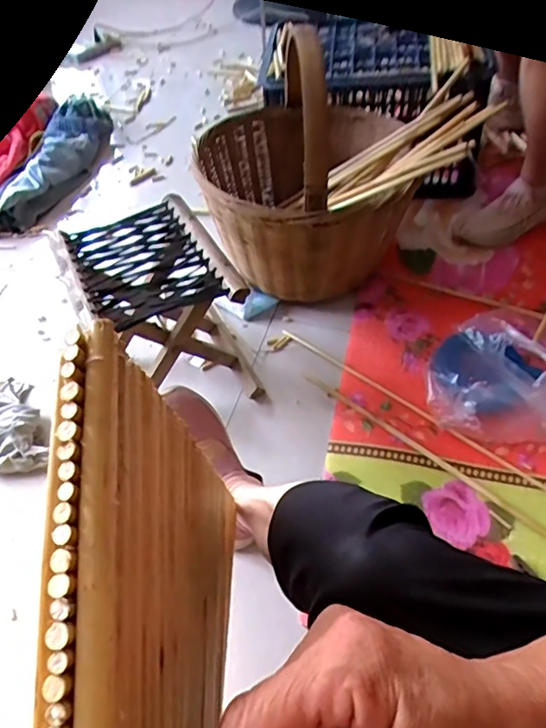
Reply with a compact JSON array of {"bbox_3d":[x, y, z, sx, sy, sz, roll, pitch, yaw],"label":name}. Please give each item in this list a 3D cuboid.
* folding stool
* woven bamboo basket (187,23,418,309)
[{"bbox_3d":[-0.181,-0.074,0.882,0.232,0.248,0.251,-23,54,-15],"label":"folding stool"},{"bbox_3d":[0.052,-0.354,0.940,0.366,0.381,0.311,13,51,14],"label":"woven bamboo basket"}]

